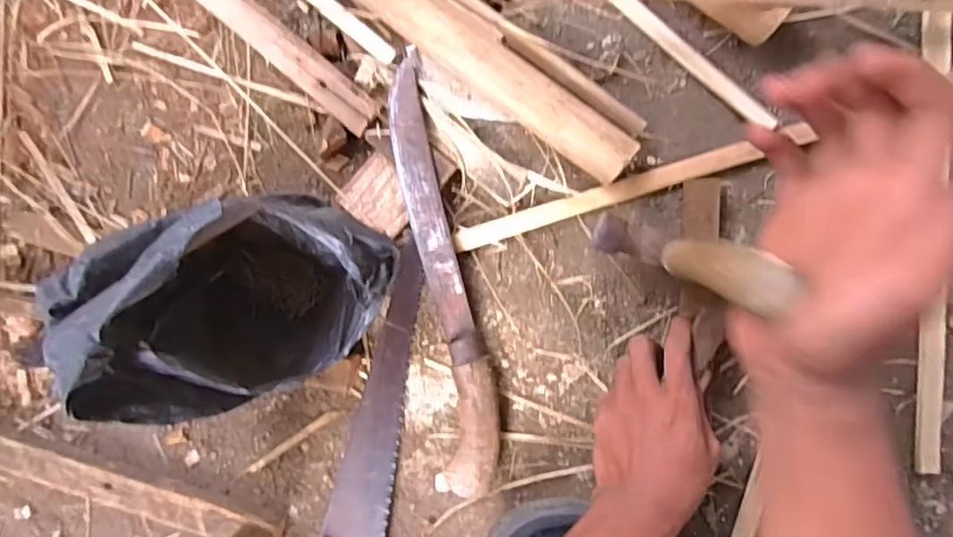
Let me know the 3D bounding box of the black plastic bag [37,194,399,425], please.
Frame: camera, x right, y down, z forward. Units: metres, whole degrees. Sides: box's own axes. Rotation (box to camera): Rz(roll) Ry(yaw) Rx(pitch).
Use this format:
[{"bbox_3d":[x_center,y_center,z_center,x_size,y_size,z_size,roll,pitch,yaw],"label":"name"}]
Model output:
[{"bbox_3d":[-0.167,0.023,0.447,0.212,0.181,0.139,-20,93,6],"label":"black plastic bag"}]

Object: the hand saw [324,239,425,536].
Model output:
[{"bbox_3d":[-0.095,0.186,0.529,0.079,0.029,0.403,10,95,4],"label":"hand saw"}]

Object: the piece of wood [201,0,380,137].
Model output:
[{"bbox_3d":[-0.207,-0.220,0.508,0.304,0.023,0.031,40,97,1],"label":"piece of wood"}]

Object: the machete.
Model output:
[{"bbox_3d":[-0.030,0.010,0.511,0.057,0.029,0.368,-10,94,5],"label":"machete"}]

